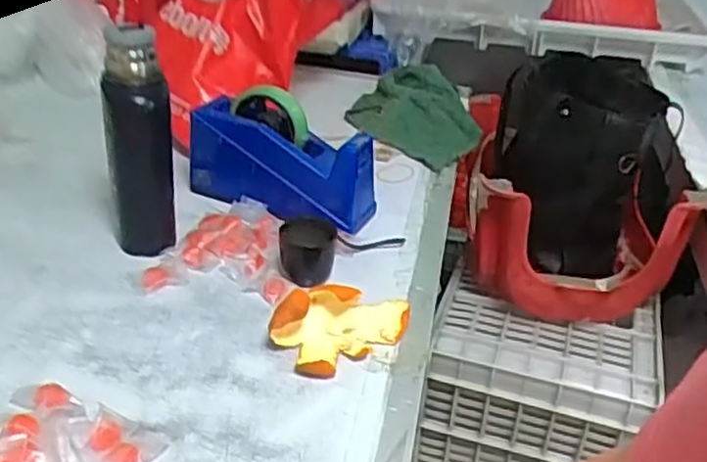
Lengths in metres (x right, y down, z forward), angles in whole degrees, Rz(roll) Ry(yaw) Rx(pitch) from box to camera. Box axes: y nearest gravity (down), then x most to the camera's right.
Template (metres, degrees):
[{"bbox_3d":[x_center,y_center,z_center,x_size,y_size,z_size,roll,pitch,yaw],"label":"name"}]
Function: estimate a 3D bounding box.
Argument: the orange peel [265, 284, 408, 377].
[{"bbox_3d":[-0.008,0.073,0.613,0.120,0.049,0.066,-21,39,-37],"label":"orange peel"}]

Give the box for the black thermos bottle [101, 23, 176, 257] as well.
[{"bbox_3d":[-0.195,-0.077,0.672,0.055,0.221,0.049,-7,32,-19],"label":"black thermos bottle"}]

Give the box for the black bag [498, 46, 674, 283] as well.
[{"bbox_3d":[0.283,-0.085,0.964,0.168,0.221,0.197,14,31,16],"label":"black bag"}]

